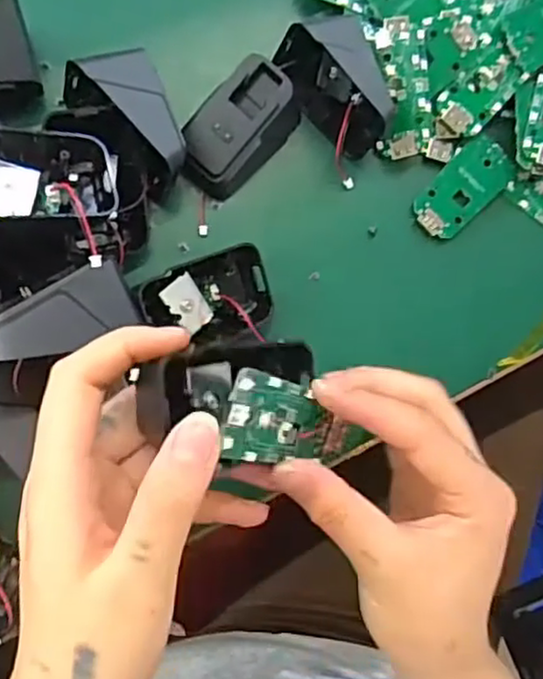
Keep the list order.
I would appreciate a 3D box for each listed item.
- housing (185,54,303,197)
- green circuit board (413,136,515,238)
[{"bbox_3d":[-0.015,-0.109,0.346,0.039,0.039,0.071,45,81,-3],"label":"housing"},{"bbox_3d":[0.105,-0.084,0.375,0.063,0.006,0.033,-43,92,-12],"label":"green circuit board"}]

